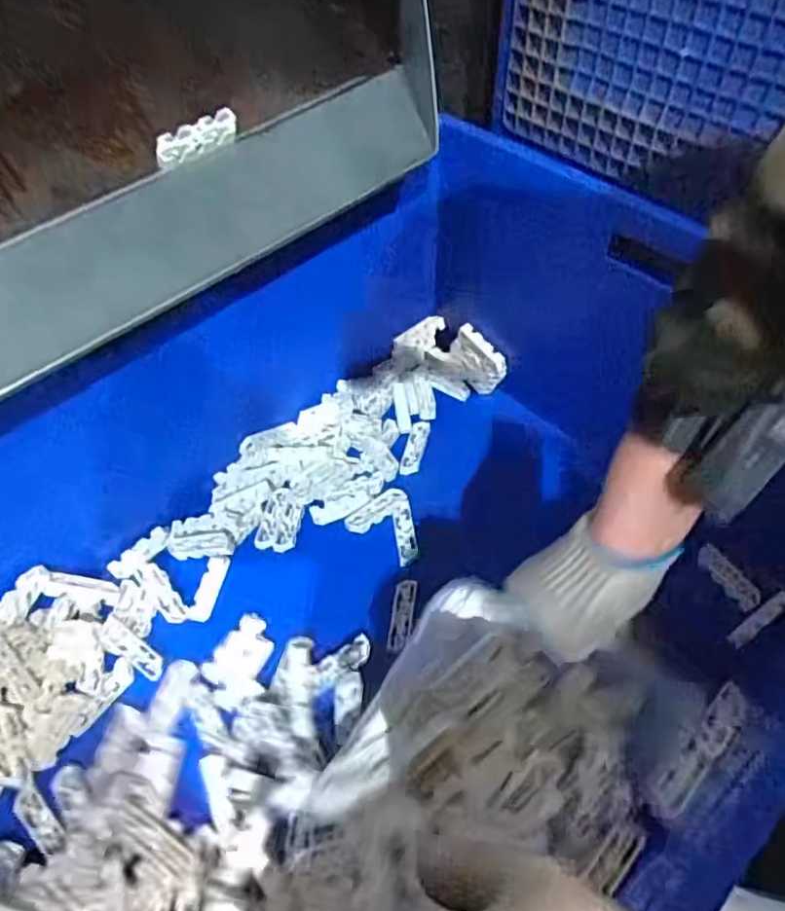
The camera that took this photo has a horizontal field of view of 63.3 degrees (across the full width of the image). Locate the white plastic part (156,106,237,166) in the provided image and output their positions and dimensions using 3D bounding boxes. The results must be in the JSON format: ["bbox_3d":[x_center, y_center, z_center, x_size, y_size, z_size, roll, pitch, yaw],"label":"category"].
[{"bbox_3d":[-0.167,-0.270,0.538,0.078,0.021,0.023,-40,65,-21],"label":"white plastic part"}]

